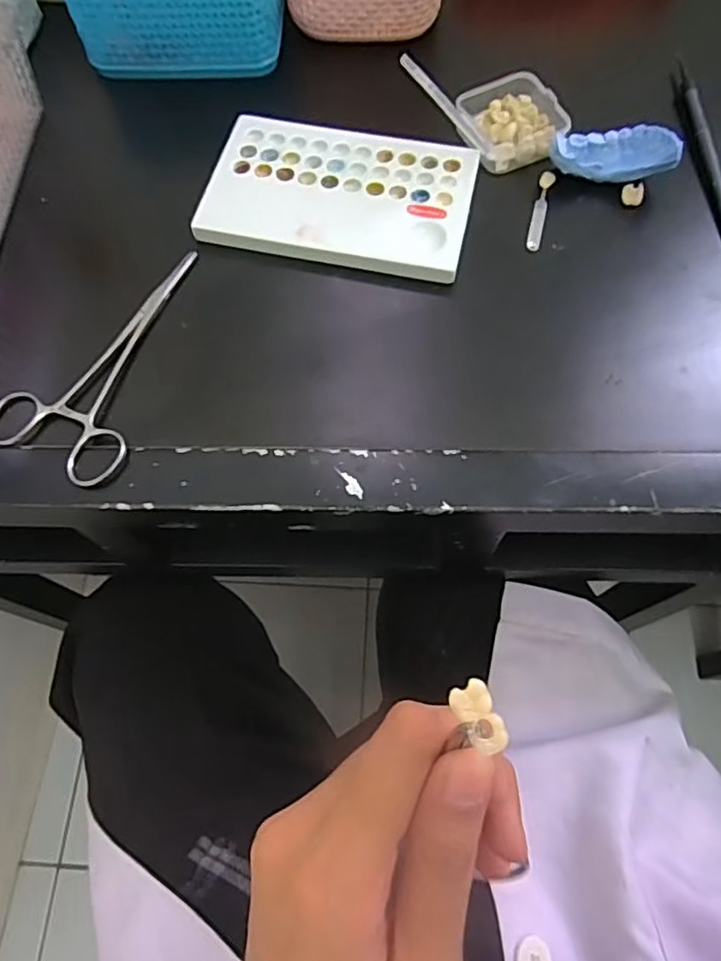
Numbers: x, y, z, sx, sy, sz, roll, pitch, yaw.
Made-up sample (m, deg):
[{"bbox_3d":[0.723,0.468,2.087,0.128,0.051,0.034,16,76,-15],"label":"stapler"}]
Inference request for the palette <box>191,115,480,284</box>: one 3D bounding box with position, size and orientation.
[{"bbox_3d":[-0.012,-0.168,0.368,0.151,0.016,0.101,10,68,6],"label":"palette"}]

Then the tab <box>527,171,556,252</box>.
[{"bbox_3d":[0.106,-0.160,0.365,0.009,0.005,0.058,15,68,7],"label":"tab"}]

